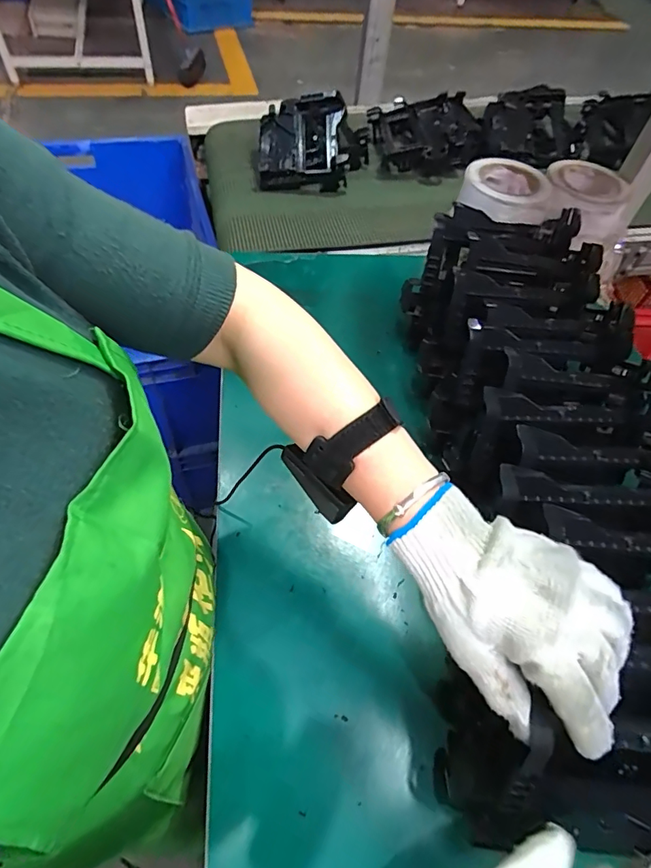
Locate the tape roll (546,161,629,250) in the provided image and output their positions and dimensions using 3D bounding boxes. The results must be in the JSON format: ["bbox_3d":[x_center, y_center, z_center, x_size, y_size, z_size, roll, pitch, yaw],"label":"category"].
[{"bbox_3d":[0.363,-0.326,0.680,0.122,0.065,0.123,10,55,1],"label":"tape roll"}]

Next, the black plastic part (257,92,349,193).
[{"bbox_3d":[-0.042,-0.544,0.901,0.167,0.112,0.170,0,56,-5],"label":"black plastic part"}]

